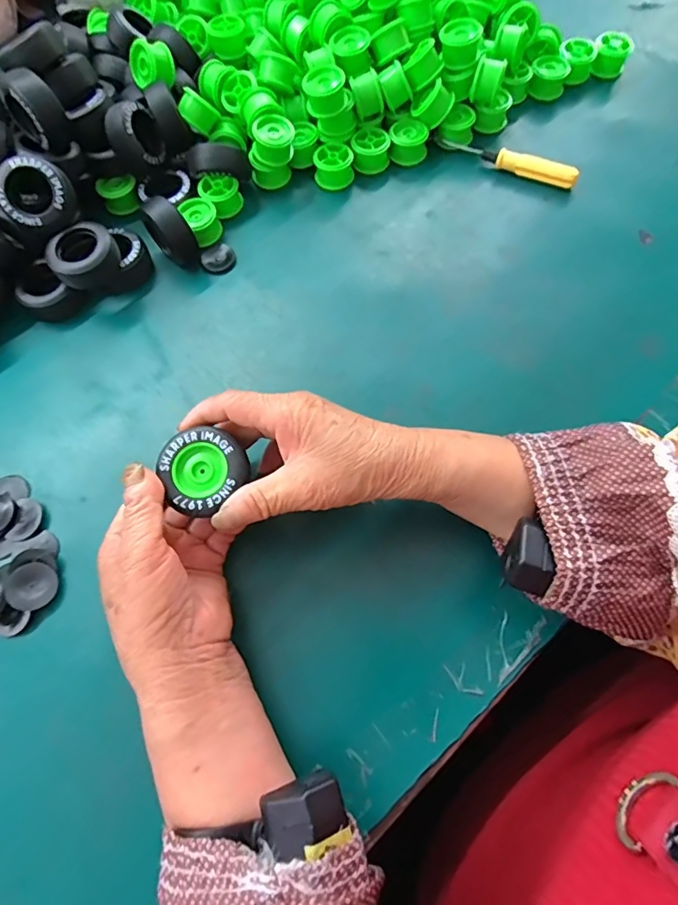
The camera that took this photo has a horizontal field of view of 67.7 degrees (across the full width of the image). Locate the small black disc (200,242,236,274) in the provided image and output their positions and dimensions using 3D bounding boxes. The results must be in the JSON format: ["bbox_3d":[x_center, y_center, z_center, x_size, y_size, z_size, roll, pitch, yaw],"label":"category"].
[{"bbox_3d":[-0.099,-0.160,0.415,0.027,0.007,0.029,-1,68,2],"label":"small black disc"}]

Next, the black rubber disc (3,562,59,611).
[{"bbox_3d":[-0.191,0.083,0.315,0.028,0.004,0.029,7,64,-14],"label":"black rubber disc"}]

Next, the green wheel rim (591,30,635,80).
[{"bbox_3d":[0.259,-0.379,0.482,0.033,0.032,0.033,24,71,11],"label":"green wheel rim"}]

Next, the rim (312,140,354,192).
[{"bbox_3d":[-0.004,-0.248,0.440,0.033,0.024,0.032,-4,68,0],"label":"rim"}]

